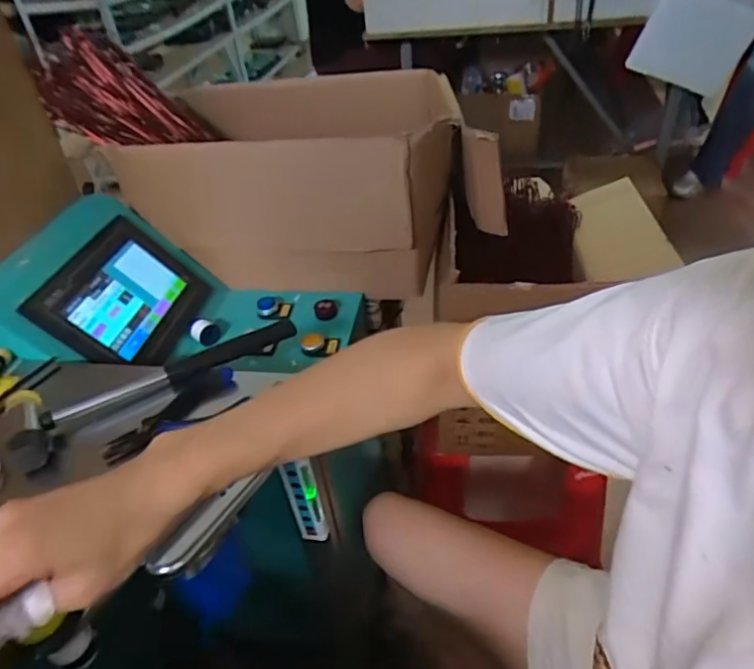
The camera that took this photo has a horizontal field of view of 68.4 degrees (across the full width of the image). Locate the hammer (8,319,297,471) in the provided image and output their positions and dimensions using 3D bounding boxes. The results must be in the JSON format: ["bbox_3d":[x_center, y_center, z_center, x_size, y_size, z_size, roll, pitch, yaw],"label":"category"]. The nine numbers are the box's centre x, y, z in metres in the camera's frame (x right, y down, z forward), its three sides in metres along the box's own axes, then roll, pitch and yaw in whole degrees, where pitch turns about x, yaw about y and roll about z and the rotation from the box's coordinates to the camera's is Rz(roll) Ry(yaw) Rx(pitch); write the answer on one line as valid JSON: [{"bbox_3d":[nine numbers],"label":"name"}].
[{"bbox_3d":[-0.201,0.037,0.518,0.256,0.028,0.063,-29,45,-25],"label":"hammer"}]

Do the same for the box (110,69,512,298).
[{"bbox_3d":[-0.071,-0.222,0.805,0.460,0.218,0.295,0,40,8],"label":"box"}]

